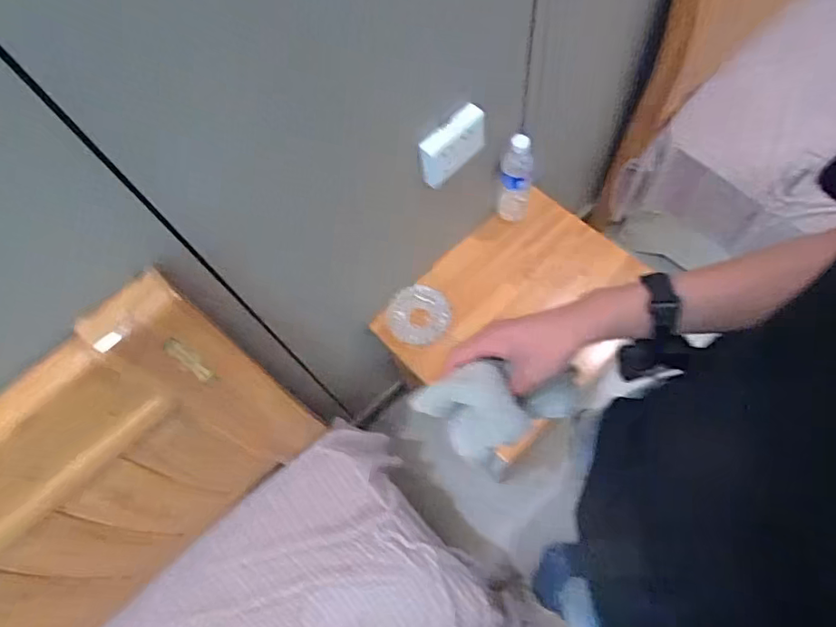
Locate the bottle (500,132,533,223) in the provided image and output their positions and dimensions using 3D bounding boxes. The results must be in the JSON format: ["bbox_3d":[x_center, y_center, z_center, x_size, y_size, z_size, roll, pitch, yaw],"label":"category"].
[{"bbox_3d":[0.196,-0.274,1.064,0.069,0.226,0.062,9,69,11],"label":"bottle"}]

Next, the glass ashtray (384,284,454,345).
[{"bbox_3d":[0.002,0.001,1.076,0.127,0.023,0.122,4,68,9],"label":"glass ashtray"}]

